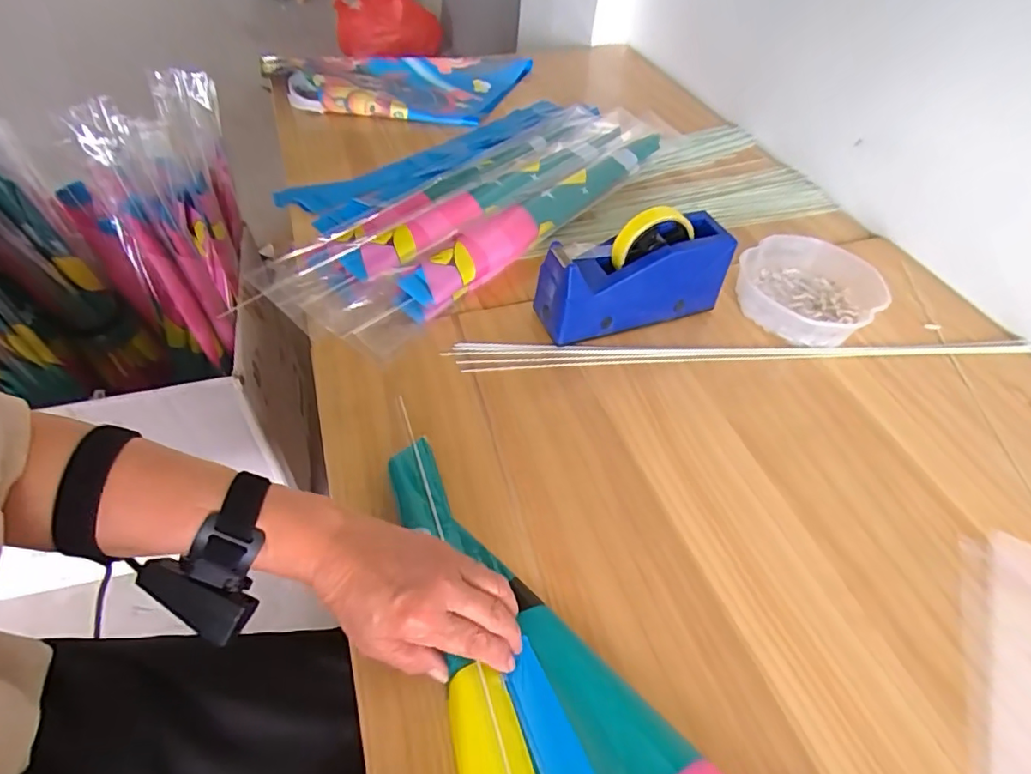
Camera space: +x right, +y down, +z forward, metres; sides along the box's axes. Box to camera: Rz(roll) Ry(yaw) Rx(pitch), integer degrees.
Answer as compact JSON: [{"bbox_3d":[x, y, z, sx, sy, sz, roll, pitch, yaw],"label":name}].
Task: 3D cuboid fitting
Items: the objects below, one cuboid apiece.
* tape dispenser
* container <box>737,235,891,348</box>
[{"bbox_3d":[0.128,-0.122,0.583,0.202,0.120,0.065,-14,52,-16],"label":"tape dispenser"},{"bbox_3d":[0.333,-0.111,0.627,0.146,0.048,0.151,-28,58,-26],"label":"container"}]

